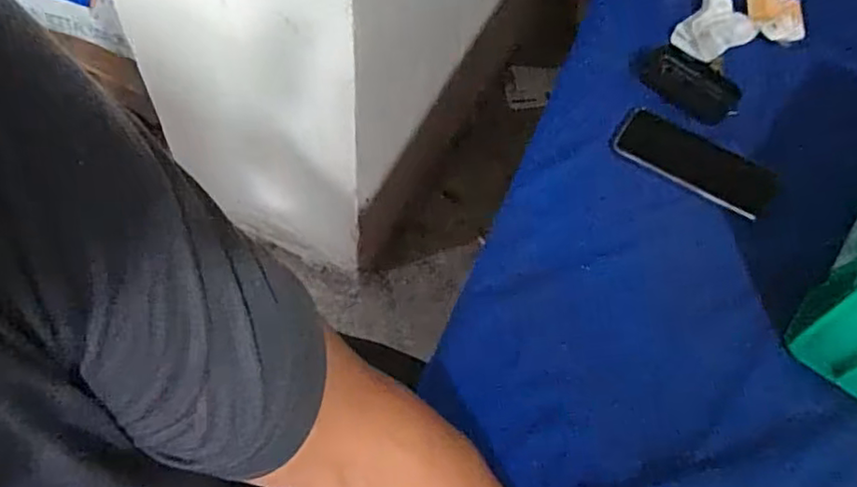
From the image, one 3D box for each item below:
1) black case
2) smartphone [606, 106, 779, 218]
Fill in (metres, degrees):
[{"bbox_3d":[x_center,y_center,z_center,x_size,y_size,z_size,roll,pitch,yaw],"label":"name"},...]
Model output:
[{"bbox_3d":[0.292,-0.180,0.704,0.111,0.021,0.060,37,62,19],"label":"black case"},{"bbox_3d":[0.277,-0.087,0.657,0.165,0.006,0.079,31,60,16],"label":"smartphone"}]

